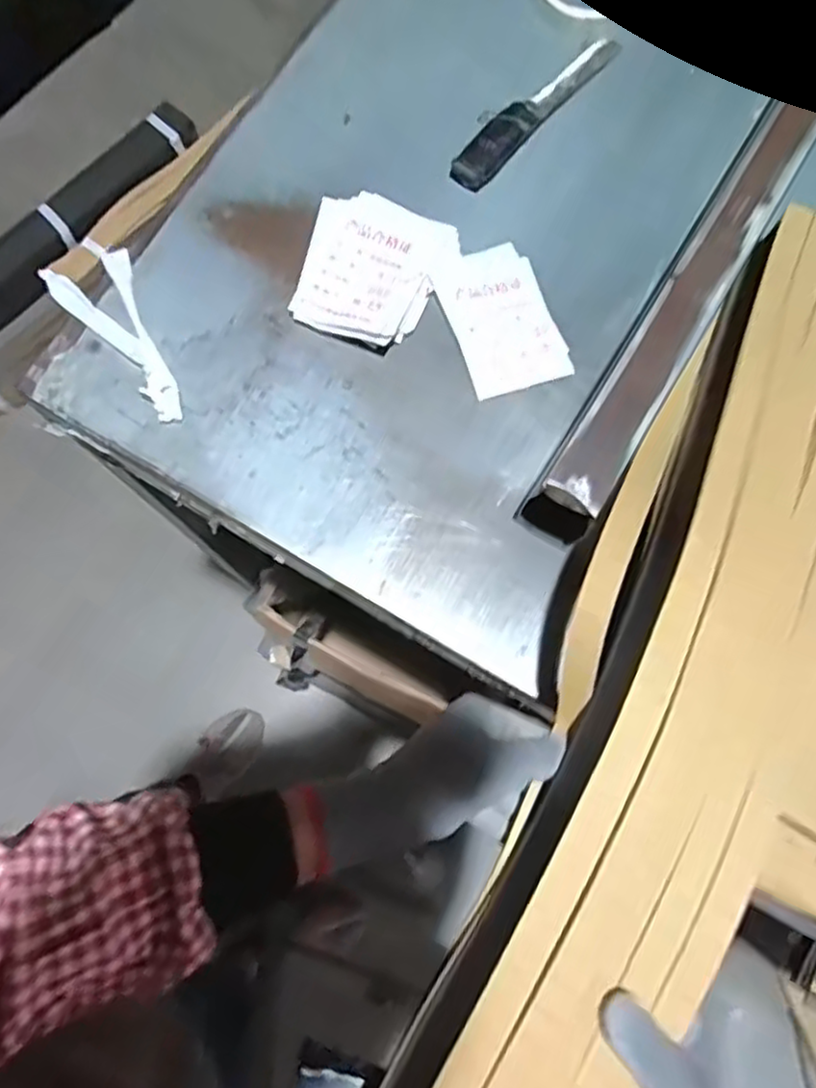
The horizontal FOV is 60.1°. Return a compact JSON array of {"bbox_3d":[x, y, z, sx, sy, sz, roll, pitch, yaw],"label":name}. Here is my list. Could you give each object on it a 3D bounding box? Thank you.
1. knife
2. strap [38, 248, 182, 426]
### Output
[{"bbox_3d":[0.106,-0.365,0.587,0.033,0.017,0.196,40,78,7],"label":"knife"},{"bbox_3d":[-0.217,-0.152,0.528,0.062,0.009,0.154,-26,79,-8],"label":"strap"}]

